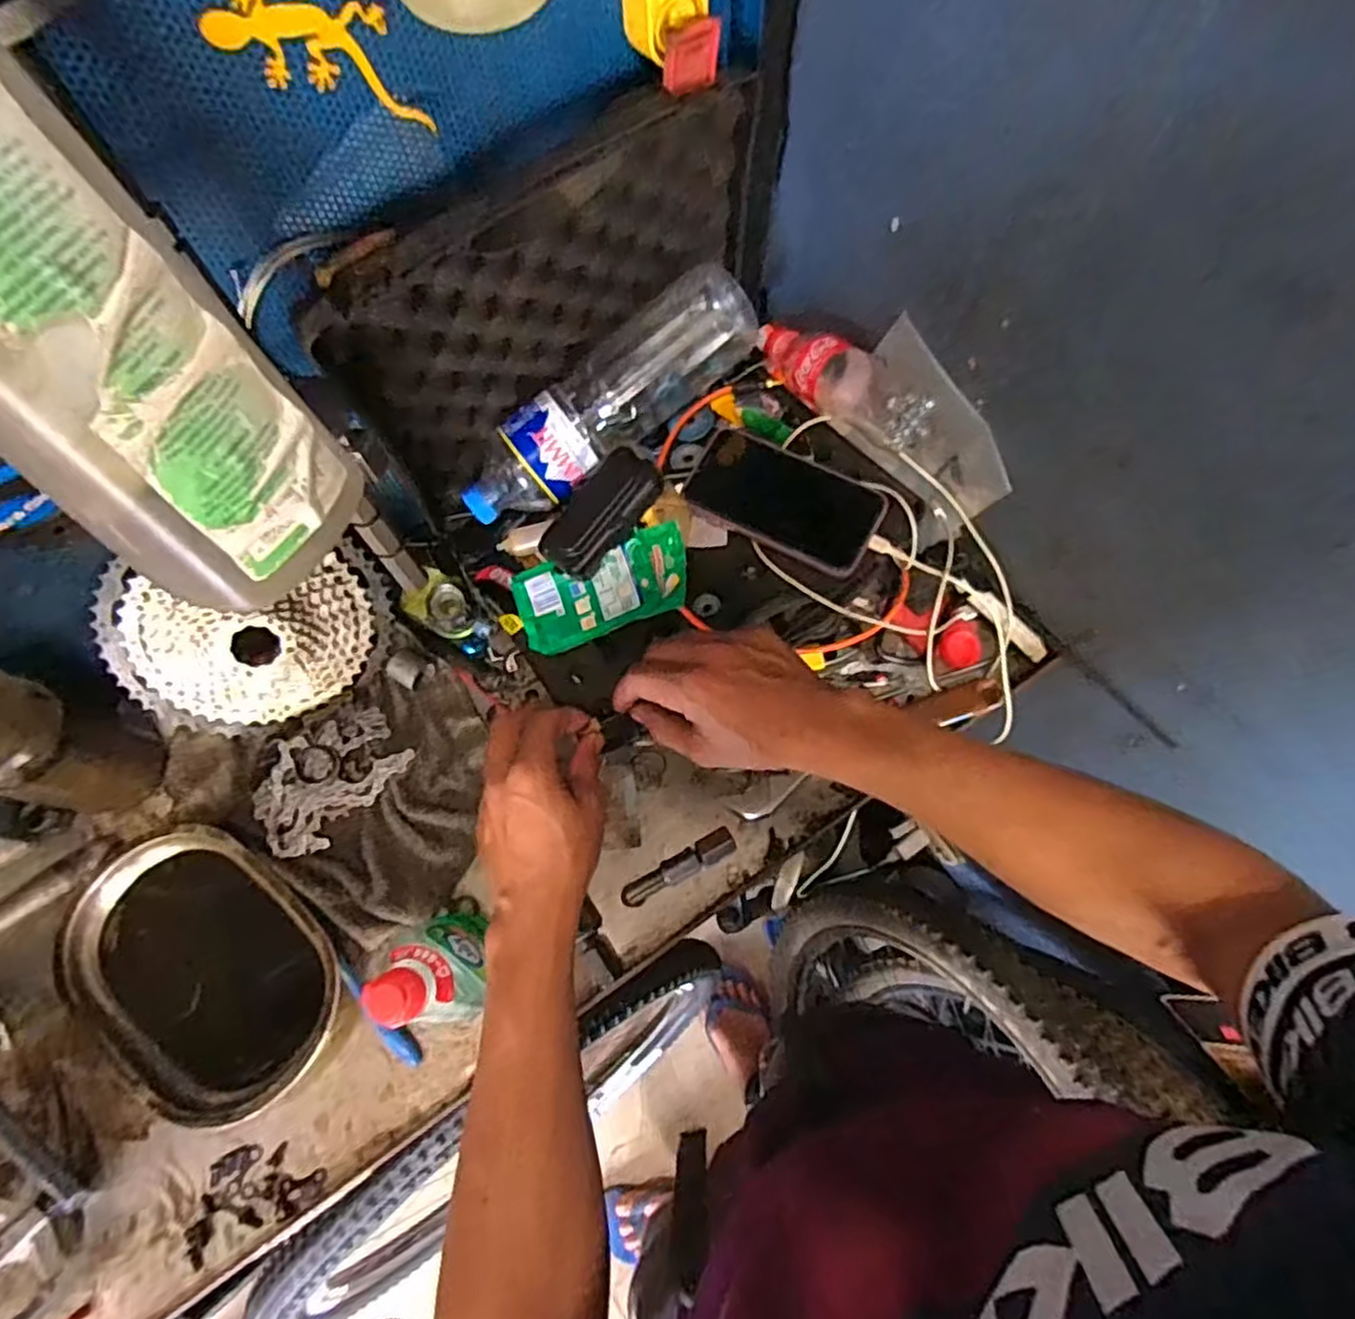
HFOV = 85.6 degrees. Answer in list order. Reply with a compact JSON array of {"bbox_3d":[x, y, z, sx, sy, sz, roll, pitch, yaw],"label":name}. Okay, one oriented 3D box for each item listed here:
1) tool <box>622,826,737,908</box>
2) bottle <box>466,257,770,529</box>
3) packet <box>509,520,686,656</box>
[{"bbox_3d":[0.001,0.162,0.569,0.095,0.020,0.020,-29,72,-9],"label":"tool"},{"bbox_3d":[-0.061,-0.207,0.597,0.265,0.087,0.086,-36,74,-12],"label":"bottle"},{"bbox_3d":[-0.059,-0.056,0.583,0.139,0.011,0.075,-20,71,7],"label":"packet"}]

